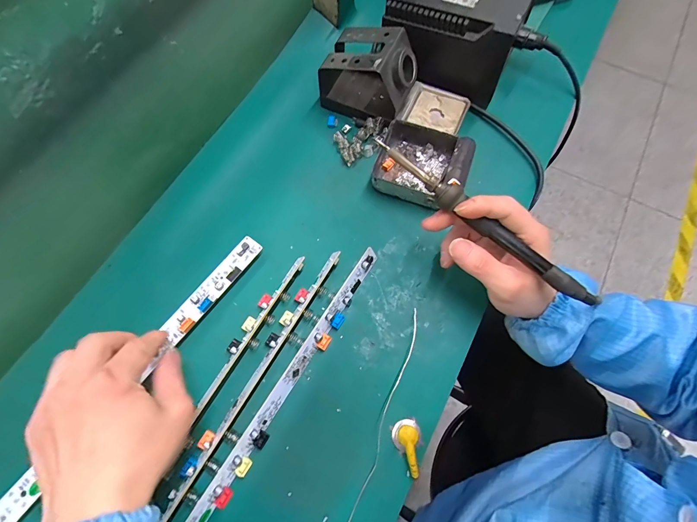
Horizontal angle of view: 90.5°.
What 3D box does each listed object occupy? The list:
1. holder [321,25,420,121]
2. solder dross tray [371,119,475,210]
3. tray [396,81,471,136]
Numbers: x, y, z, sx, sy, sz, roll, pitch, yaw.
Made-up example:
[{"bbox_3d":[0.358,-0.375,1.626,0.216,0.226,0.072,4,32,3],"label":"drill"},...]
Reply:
[{"bbox_3d":[0.025,-0.208,0.382,0.096,0.072,0.073,26,72,7],"label":"holder"},{"bbox_3d":[0.077,-0.102,0.362,0.090,0.040,0.078,22,72,6],"label":"solder dross tray"},{"bbox_3d":[0.100,-0.176,0.401,0.071,0.011,0.051,21,72,5],"label":"tray"}]

